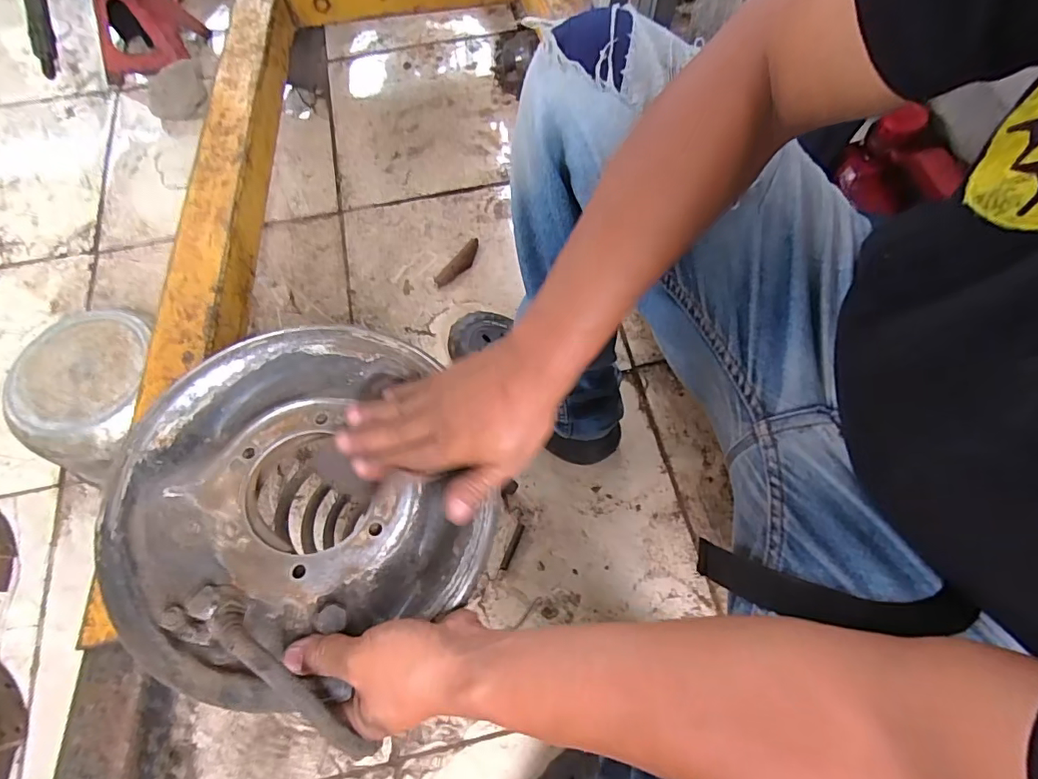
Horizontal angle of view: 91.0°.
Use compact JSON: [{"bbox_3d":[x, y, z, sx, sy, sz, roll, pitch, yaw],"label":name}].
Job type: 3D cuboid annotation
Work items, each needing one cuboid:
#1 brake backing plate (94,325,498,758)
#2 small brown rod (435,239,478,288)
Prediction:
[{"bbox_3d":[-0.154,0.072,0.365,0.257,0.073,0.260,1,66,-2],"label":"brake backing plate"},{"bbox_3d":[-0.097,-0.209,0.840,0.028,0.018,0.107,37,70,13],"label":"small brown rod"}]

